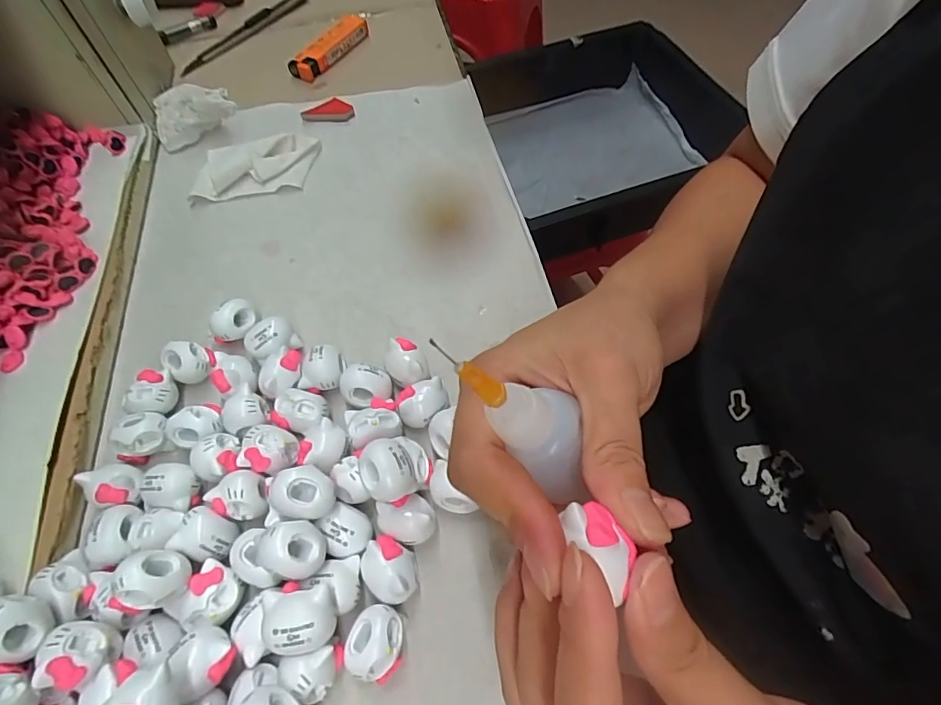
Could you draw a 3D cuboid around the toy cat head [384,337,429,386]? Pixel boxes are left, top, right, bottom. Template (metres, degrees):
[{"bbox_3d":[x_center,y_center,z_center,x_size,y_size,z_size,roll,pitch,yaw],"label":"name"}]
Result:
[{"bbox_3d":[-0.033,0.007,0.257,0.018,0.019,0.024,-27,62,-12],"label":"toy cat head"}]

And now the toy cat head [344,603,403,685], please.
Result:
[{"bbox_3d":[-0.036,0.114,0.198,0.020,0.018,0.025,15,62,11],"label":"toy cat head"}]

